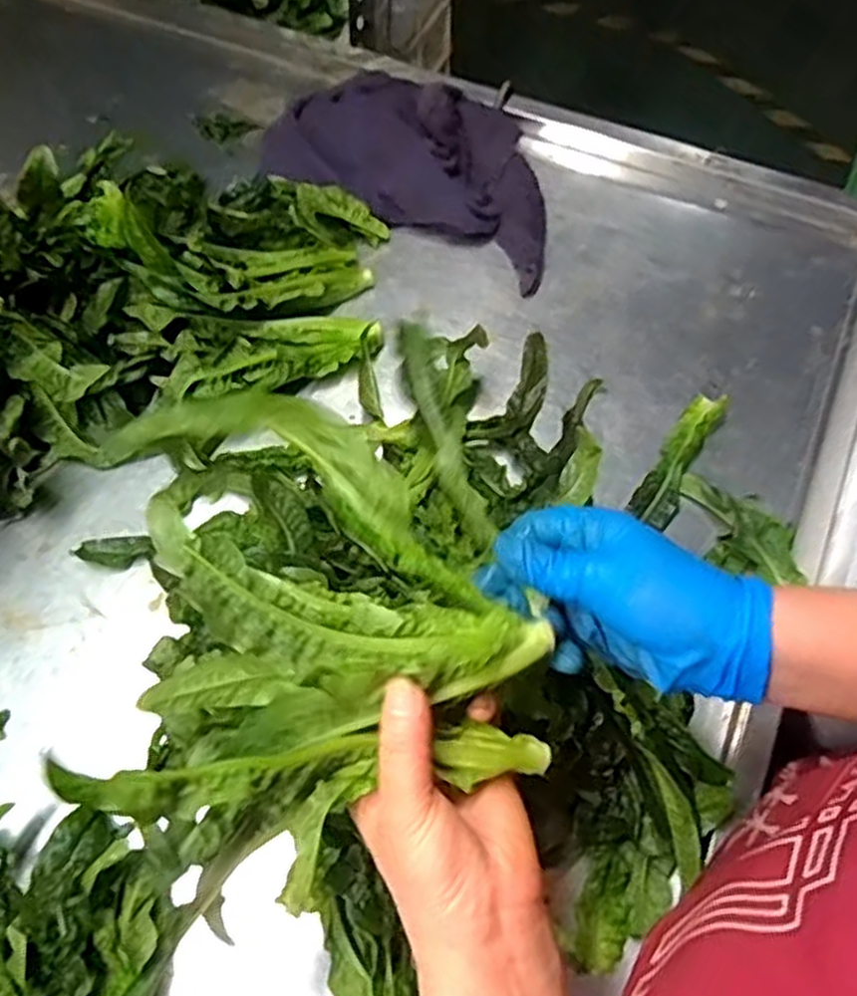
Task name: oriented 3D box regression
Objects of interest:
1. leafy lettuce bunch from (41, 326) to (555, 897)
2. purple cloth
[{"bbox_3d":[-0.050,0.035,0.326,0.178,0.083,0.193,-20,67,-8],"label":"leafy lettuce bunch"},{"bbox_3d":[-0.007,-0.278,0.633,0.253,0.053,0.152,21,67,10],"label":"purple cloth"}]

